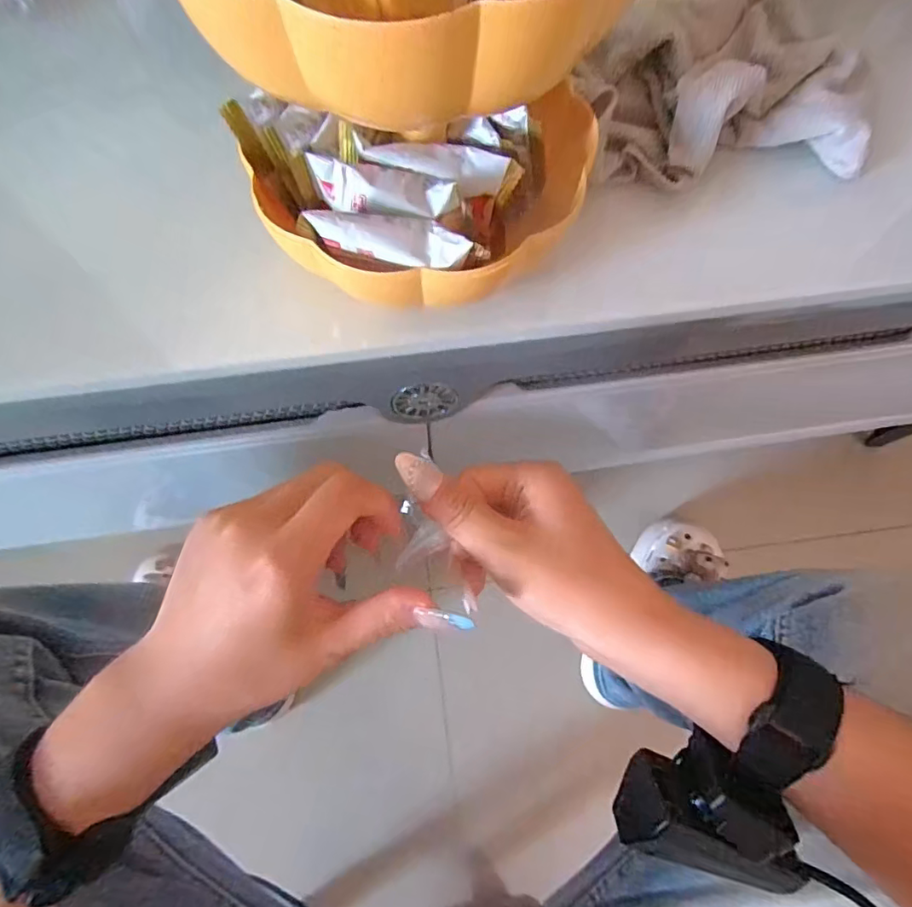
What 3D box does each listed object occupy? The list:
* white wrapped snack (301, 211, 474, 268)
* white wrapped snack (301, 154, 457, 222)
[{"bbox_3d":[-0.029,-0.101,0.245,0.071,0.017,0.020,7,71,1],"label":"white wrapped snack"},{"bbox_3d":[-0.034,-0.127,0.256,0.071,0.018,0.023,8,71,2],"label":"white wrapped snack"}]

